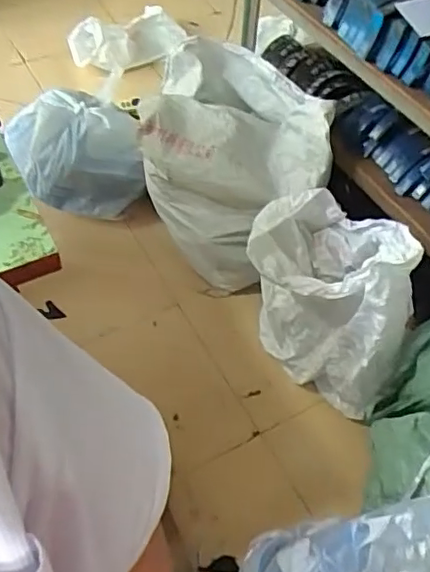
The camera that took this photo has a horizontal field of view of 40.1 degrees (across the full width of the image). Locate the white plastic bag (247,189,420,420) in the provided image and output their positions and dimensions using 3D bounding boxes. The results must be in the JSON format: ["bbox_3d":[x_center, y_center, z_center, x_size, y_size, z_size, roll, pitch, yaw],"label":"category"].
[{"bbox_3d":[0.292,0.016,1.562,0.267,0.575,0.504,-16,57,-12],"label":"white plastic bag"}]

